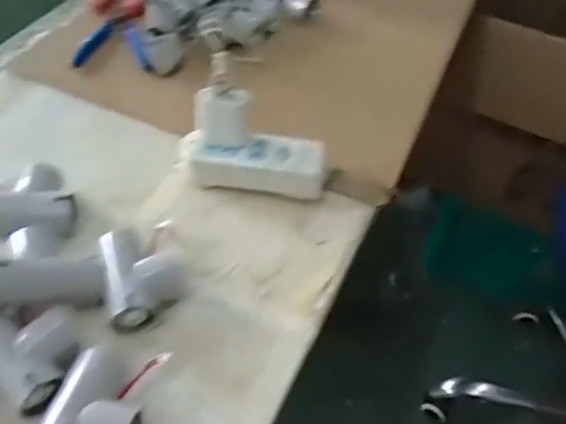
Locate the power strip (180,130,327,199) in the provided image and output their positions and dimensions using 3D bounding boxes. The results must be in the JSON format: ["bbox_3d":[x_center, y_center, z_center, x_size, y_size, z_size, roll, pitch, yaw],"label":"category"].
[{"bbox_3d":[-0.027,-0.043,0.533,0.128,0.033,0.053,9,48,3],"label":"power strip"}]

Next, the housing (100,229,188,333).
[{"bbox_3d":[-0.102,0.046,0.444,0.057,0.031,0.082,-10,50,-14],"label":"housing"}]

